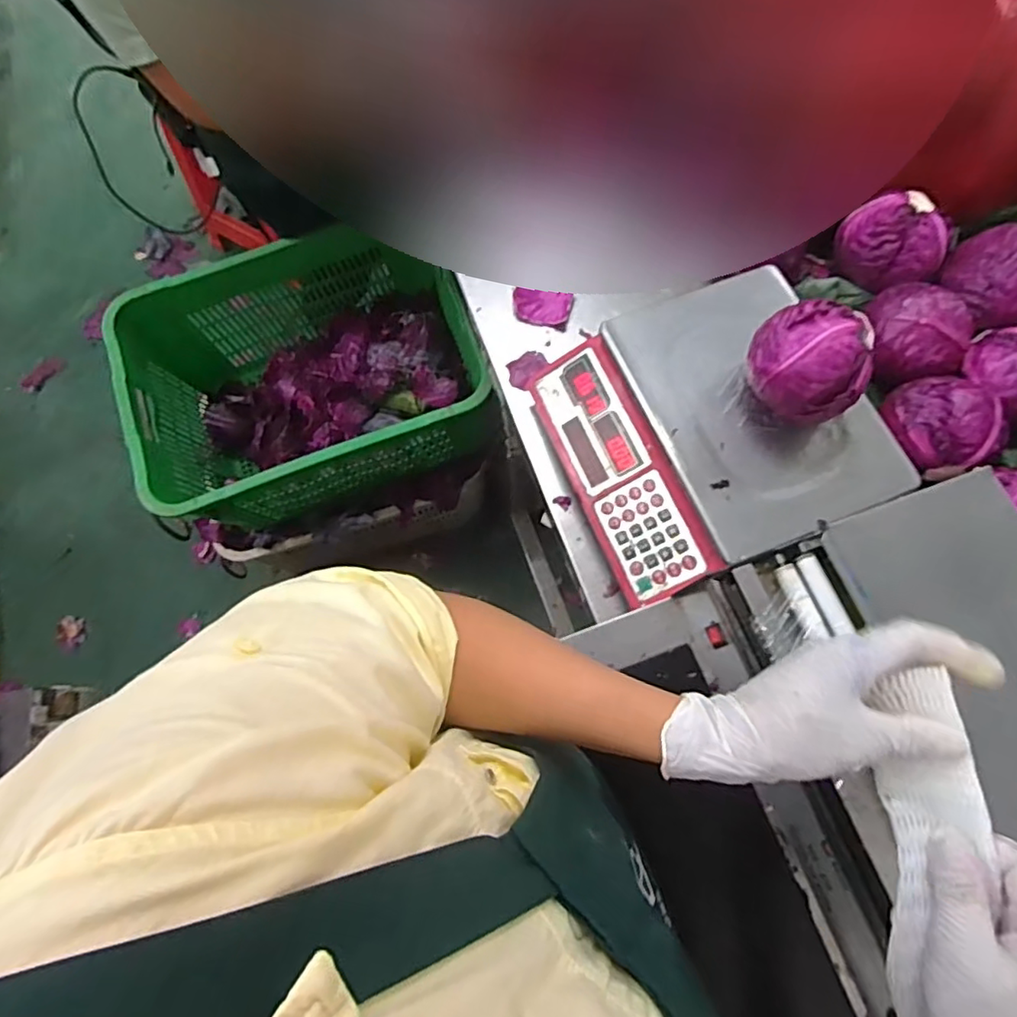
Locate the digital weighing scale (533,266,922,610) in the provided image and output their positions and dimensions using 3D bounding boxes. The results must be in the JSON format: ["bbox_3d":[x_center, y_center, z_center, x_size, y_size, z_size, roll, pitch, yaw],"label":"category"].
[{"bbox_3d":[0.208,-0.083,0.655,0.286,0.090,0.286,-22,72,-7],"label":"digital weighing scale"}]

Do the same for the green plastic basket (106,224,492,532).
[{"bbox_3d":[-0.376,-0.215,1.152,0.576,0.301,0.429,-17,72,-5],"label":"green plastic basket"}]

